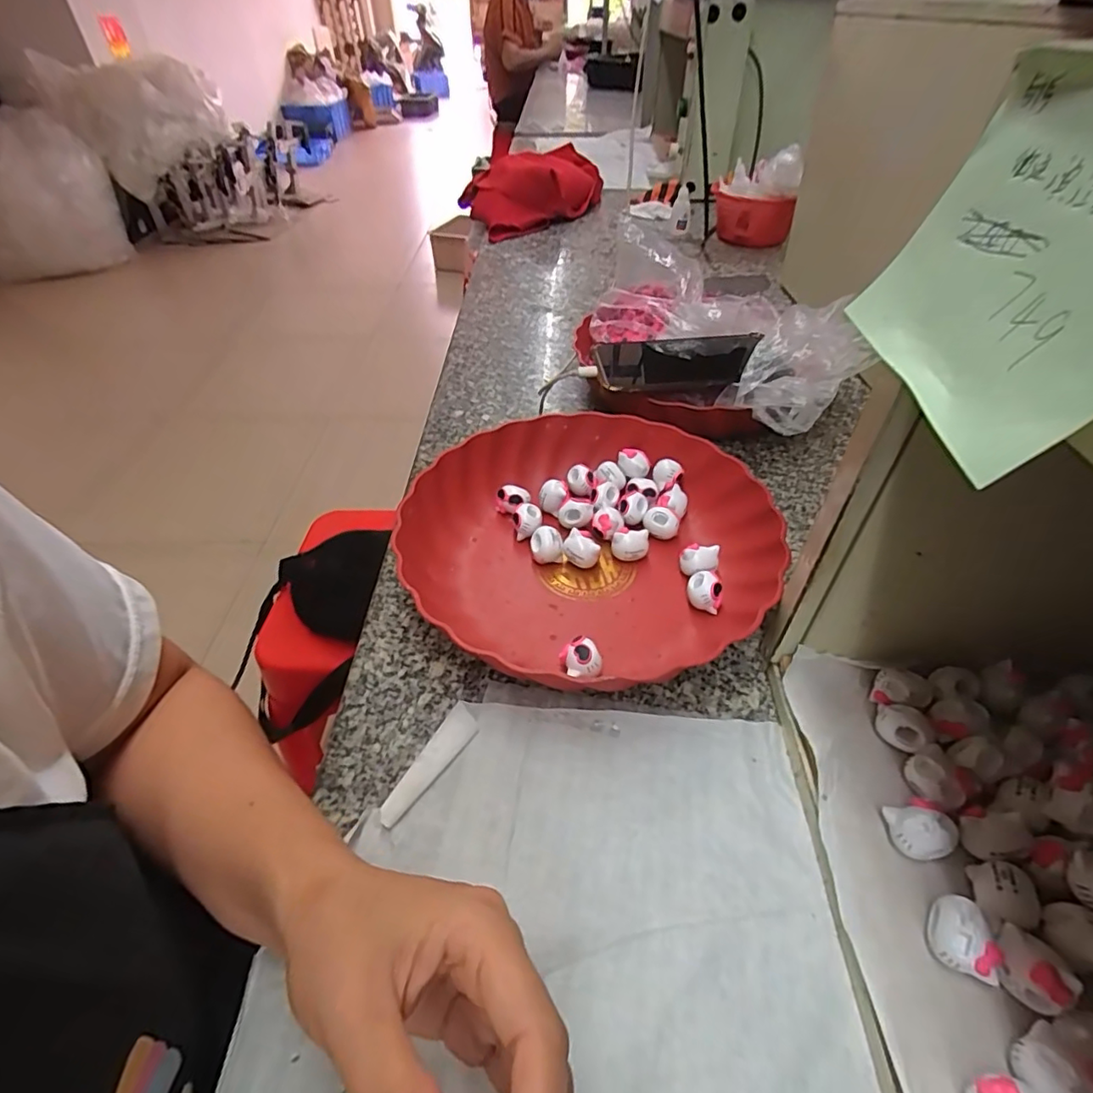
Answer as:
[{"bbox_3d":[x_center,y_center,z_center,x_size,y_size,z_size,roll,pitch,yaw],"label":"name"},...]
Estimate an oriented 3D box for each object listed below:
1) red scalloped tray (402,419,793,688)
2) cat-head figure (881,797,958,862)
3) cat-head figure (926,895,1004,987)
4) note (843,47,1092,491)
[{"bbox_3d":[0.029,-0.007,0.384,0.230,0.043,0.240,-31,50,-25],"label":"red scalloped tray"},{"bbox_3d":[0.160,0.124,0.243,0.023,0.021,0.022,-2,44,2],"label":"cat-head figure"},{"bbox_3d":[0.159,0.150,0.217,0.023,0.019,0.024,22,50,24],"label":"cat-head figure"},{"bbox_3d":[0.111,-0.069,0.133,0.007,0.070,0.095,14,45,-13],"label":"note"}]

